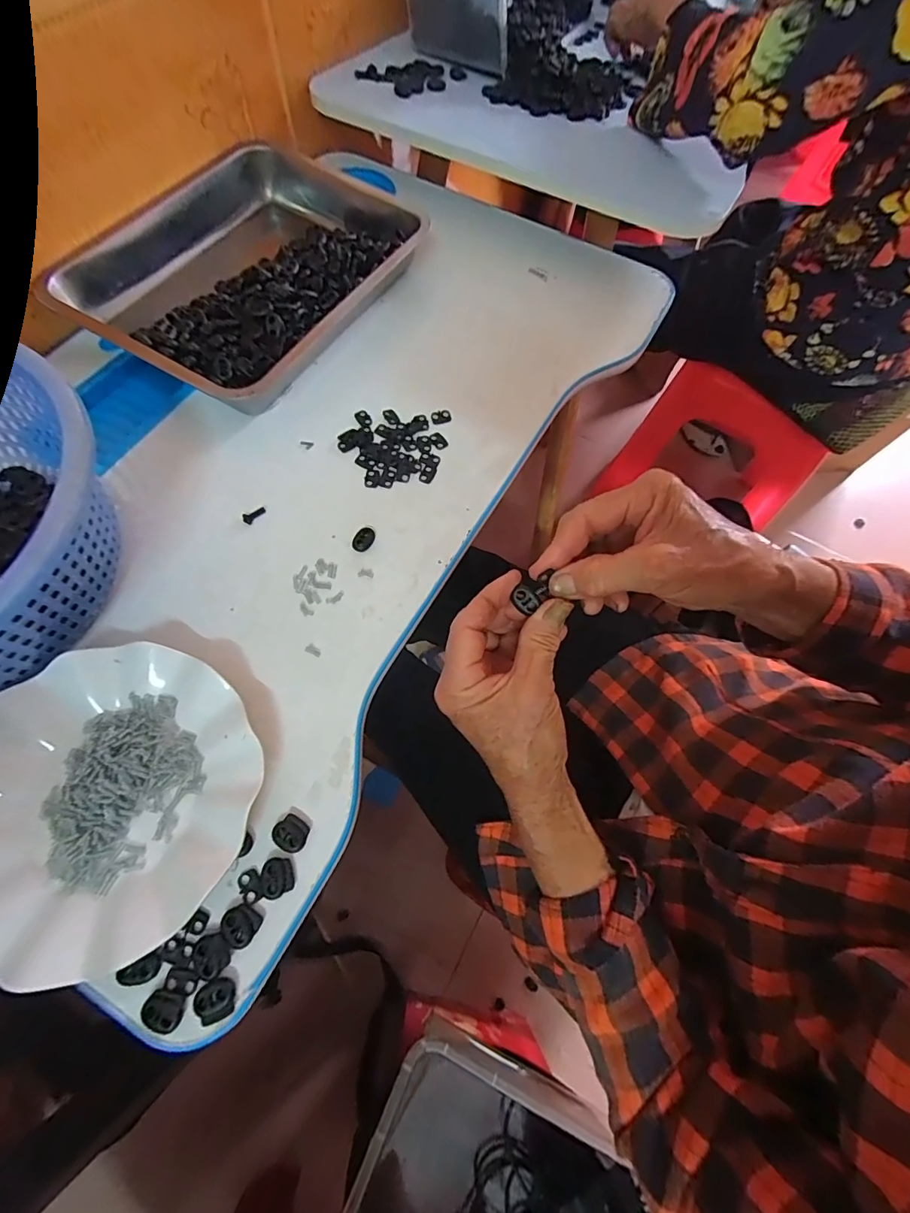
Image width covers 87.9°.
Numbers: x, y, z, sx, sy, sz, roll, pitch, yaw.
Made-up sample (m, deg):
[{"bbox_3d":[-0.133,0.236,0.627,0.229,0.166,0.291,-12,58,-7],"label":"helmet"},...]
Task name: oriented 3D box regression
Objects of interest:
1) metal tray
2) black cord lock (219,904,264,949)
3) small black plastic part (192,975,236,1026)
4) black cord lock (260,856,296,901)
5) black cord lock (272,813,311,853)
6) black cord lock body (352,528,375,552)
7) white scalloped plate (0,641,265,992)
[{"bbox_3d":[-0.199,-0.339,0.468,0.265,0.049,0.323,29,69,9],"label":"metal tray"},{"bbox_3d":[-0.125,0.185,0.275,0.021,0.005,0.019,30,69,9],"label":"black cord lock"},{"bbox_3d":[-0.133,0.218,0.260,0.021,0.006,0.020,-32,72,-15],"label":"small black plastic part"},{"bbox_3d":[-0.108,0.163,0.285,0.019,0.004,0.021,-17,69,-10],"label":"black cord lock"},{"bbox_3d":[-0.102,0.141,0.293,0.021,0.006,0.018,33,69,11],"label":"black cord lock"},{"bbox_3d":[-0.074,-0.054,0.380,0.015,0.004,0.022,31,69,10],"label":"black cord lock body"},{"bbox_3d":[-0.216,0.116,0.290,0.174,0.024,0.179,1,67,-2],"label":"white scalloped plate"}]

